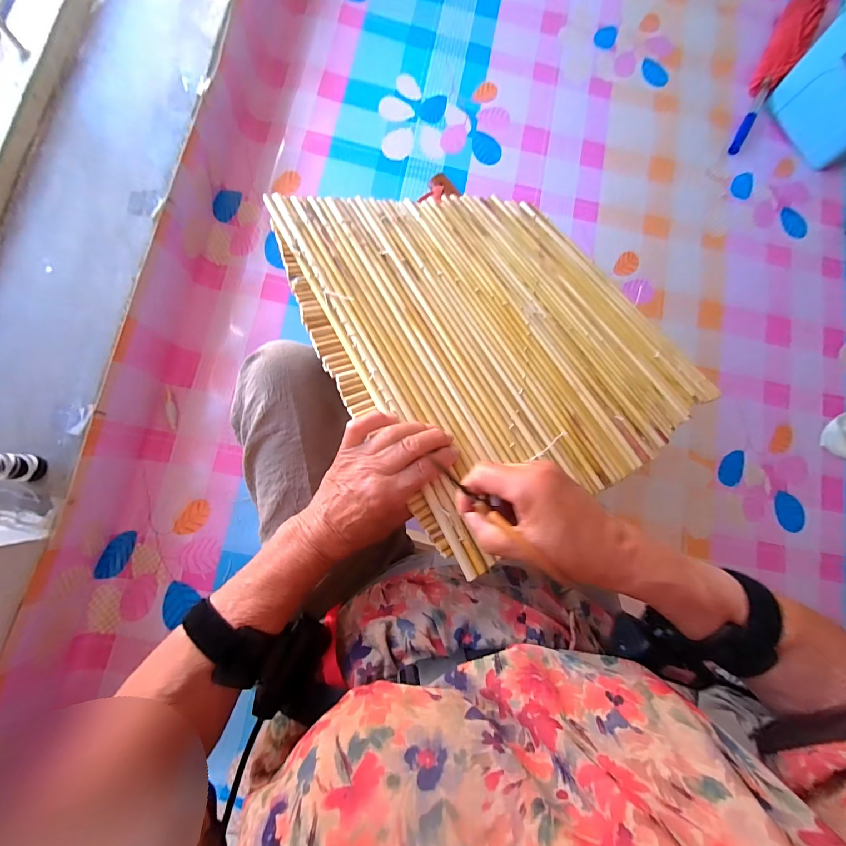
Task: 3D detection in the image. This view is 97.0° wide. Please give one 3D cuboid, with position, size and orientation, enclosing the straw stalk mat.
[{"bbox_3d":[0.114,-0.125,0.454,0.476,0.020,0.411,-24,75,-31],"label":"straw stalk mat"}]

